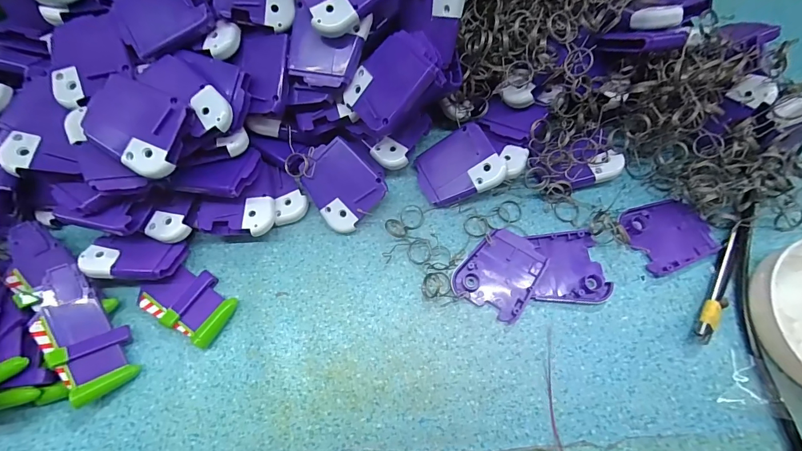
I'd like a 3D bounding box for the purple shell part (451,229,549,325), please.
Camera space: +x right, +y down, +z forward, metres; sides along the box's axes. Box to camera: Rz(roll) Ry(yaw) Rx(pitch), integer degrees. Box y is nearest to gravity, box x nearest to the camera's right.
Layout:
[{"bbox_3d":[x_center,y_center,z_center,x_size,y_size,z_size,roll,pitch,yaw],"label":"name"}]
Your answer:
[{"bbox_3d":[0.072,0.033,0.277,0.050,0.007,0.059,31,73,12],"label":"purple shell part"}]

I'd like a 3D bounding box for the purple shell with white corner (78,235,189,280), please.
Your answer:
[{"bbox_3d":[-0.188,0.023,0.268,0.062,0.013,0.032,3,69,-10],"label":"purple shell with white corner"}]

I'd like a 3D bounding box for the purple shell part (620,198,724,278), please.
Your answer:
[{"bbox_3d":[0.200,0.005,0.283,0.059,0.007,0.051,-22,70,-7],"label":"purple shell part"}]

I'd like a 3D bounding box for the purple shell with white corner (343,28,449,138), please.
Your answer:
[{"bbox_3d":[-0.004,-0.097,0.256,0.065,0.014,0.052,-48,66,15],"label":"purple shell with white corner"}]

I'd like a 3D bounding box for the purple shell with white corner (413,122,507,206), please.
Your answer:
[{"bbox_3d":[0.043,-0.045,0.293,0.062,0.011,0.051,-25,74,17],"label":"purple shell with white corner"}]

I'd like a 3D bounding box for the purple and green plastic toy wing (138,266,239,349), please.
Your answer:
[{"bbox_3d":[-0.151,0.053,0.272,0.064,0.011,0.042,28,72,12],"label":"purple and green plastic toy wing"}]

